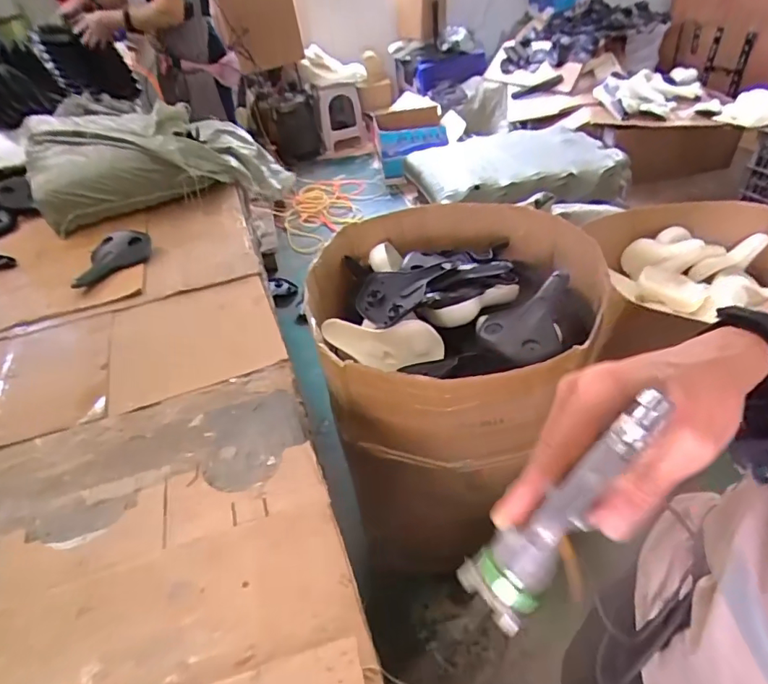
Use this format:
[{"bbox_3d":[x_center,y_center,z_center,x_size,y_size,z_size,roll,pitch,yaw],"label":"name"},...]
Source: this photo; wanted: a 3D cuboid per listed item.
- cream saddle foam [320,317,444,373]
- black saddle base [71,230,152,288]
[{"bbox_3d":[0.001,0.005,1.063,0.243,0.107,0.039,-4,42,3],"label":"cream saddle foam"},{"bbox_3d":[-0.729,-0.230,1.350,0.123,0.048,0.258,10,45,18],"label":"black saddle base"}]

